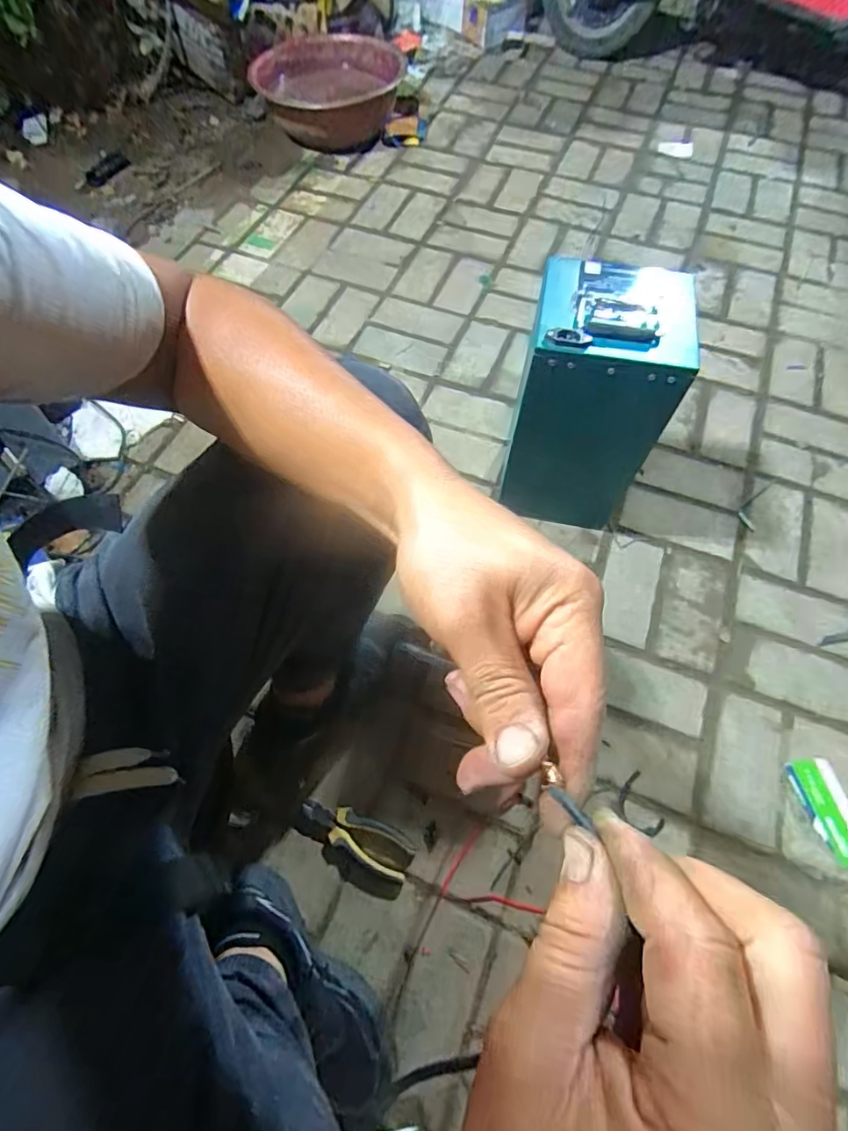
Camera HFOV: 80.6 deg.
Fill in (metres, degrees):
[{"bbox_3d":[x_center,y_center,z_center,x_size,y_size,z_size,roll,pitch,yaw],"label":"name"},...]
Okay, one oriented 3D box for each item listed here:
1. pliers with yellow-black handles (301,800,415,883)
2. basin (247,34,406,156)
[{"bbox_3d":[-0.086,0.337,0.629,0.148,0.014,0.052,25,69,13],"label":"pliers with yellow-black handles"},{"bbox_3d":[-0.269,-1.294,1.378,0.378,0.122,0.398,0,64,0],"label":"basin"}]

